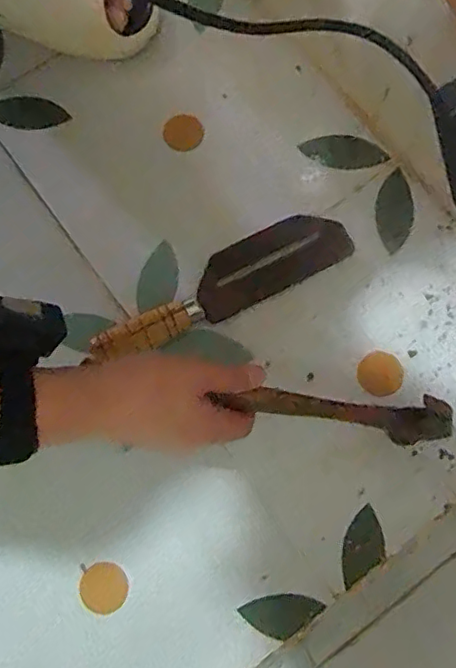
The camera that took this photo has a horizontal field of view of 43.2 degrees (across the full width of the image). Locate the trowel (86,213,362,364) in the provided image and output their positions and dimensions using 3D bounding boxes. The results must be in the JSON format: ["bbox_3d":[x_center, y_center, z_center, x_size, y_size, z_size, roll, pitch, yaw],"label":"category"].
[{"bbox_3d":[-0.005,-0.047,0.524,0.249,0.029,0.063,-28,79,-5],"label":"trowel"}]

